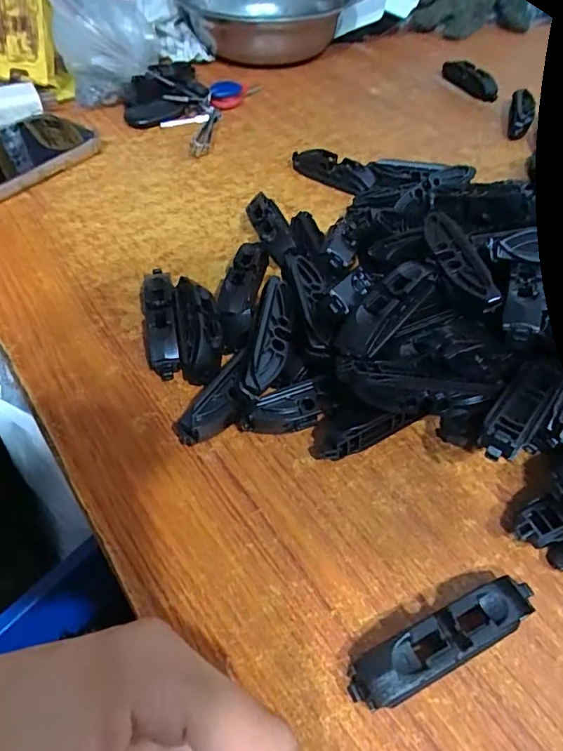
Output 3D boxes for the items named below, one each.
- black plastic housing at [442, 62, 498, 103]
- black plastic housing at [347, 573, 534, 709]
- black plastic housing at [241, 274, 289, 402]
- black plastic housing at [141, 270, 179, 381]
[{"bbox_3d":[0.190,-0.301,0.520,0.013,0.023,0.074,-21,53,-17],"label":"black plastic housing"},{"bbox_3d":[0.061,0.098,0.189,0.080,0.019,0.017,-20,53,-16],"label":"black plastic housing"},{"bbox_3d":[-0.005,-0.022,0.259,0.017,0.014,0.075,6,50,5],"label":"black plastic housing"},{"bbox_3d":[-0.071,-0.032,0.298,0.020,0.017,0.077,-10,51,-8],"label":"black plastic housing"}]

